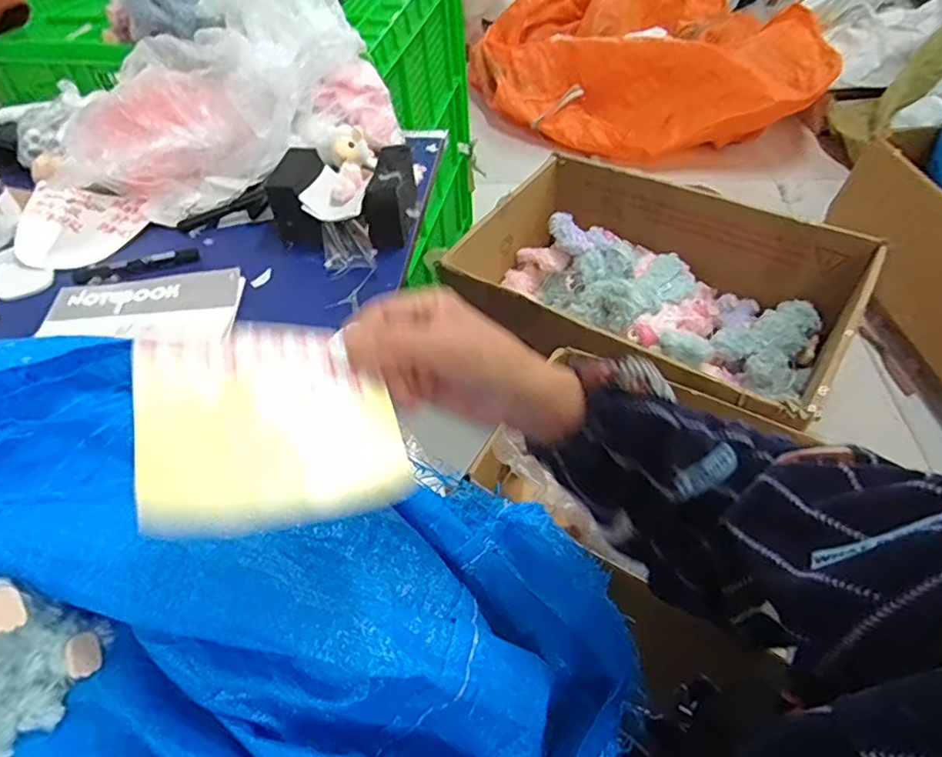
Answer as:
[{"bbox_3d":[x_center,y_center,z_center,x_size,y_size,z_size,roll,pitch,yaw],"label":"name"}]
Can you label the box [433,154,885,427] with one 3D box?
[{"bbox_3d":[0.339,-0.143,1.153,0.732,0.228,0.500,28,56,24],"label":"box"}]

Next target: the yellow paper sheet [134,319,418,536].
[{"bbox_3d":[-0.098,0.017,0.290,0.119,0.006,0.111,-4,59,-25],"label":"yellow paper sheet"}]

